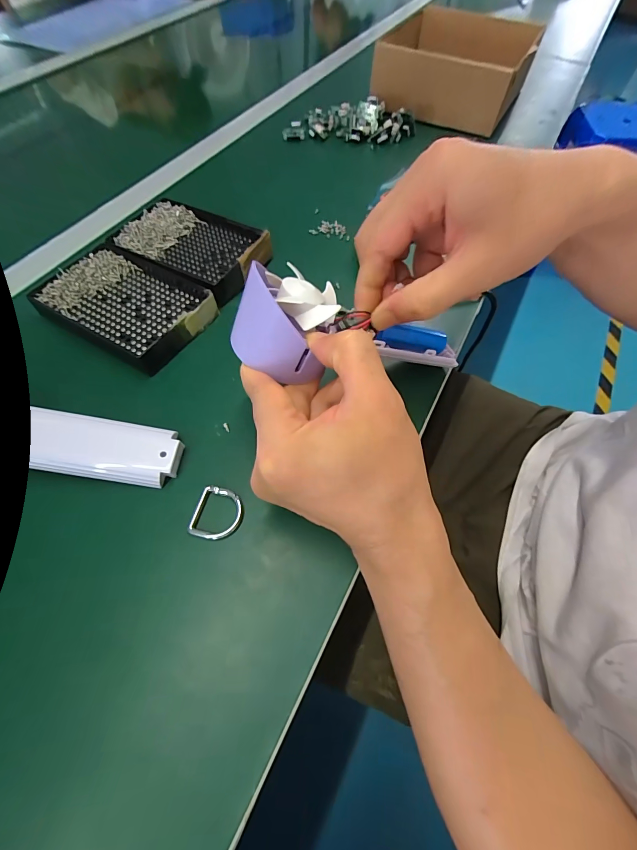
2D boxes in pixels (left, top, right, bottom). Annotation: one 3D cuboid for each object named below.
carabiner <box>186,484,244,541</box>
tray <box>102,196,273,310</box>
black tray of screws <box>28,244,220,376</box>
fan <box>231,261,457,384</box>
[{"bbox_3d":[-0.066,0.057,0.230,0.030,0.004,0.034,9,61,5],"label":"carabiner"},{"bbox_3d":[-0.123,-0.176,0.351,0.141,0.030,0.092,28,65,14],"label":"tray"},{"bbox_3d":[-0.172,-0.106,0.311,0.138,0.021,0.090,27,64,14],"label":"black tray of screws"},{"bbox_3d":[0.026,-0.058,0.240,0.164,0.047,0.049,0,56,-35],"label":"fan"}]

